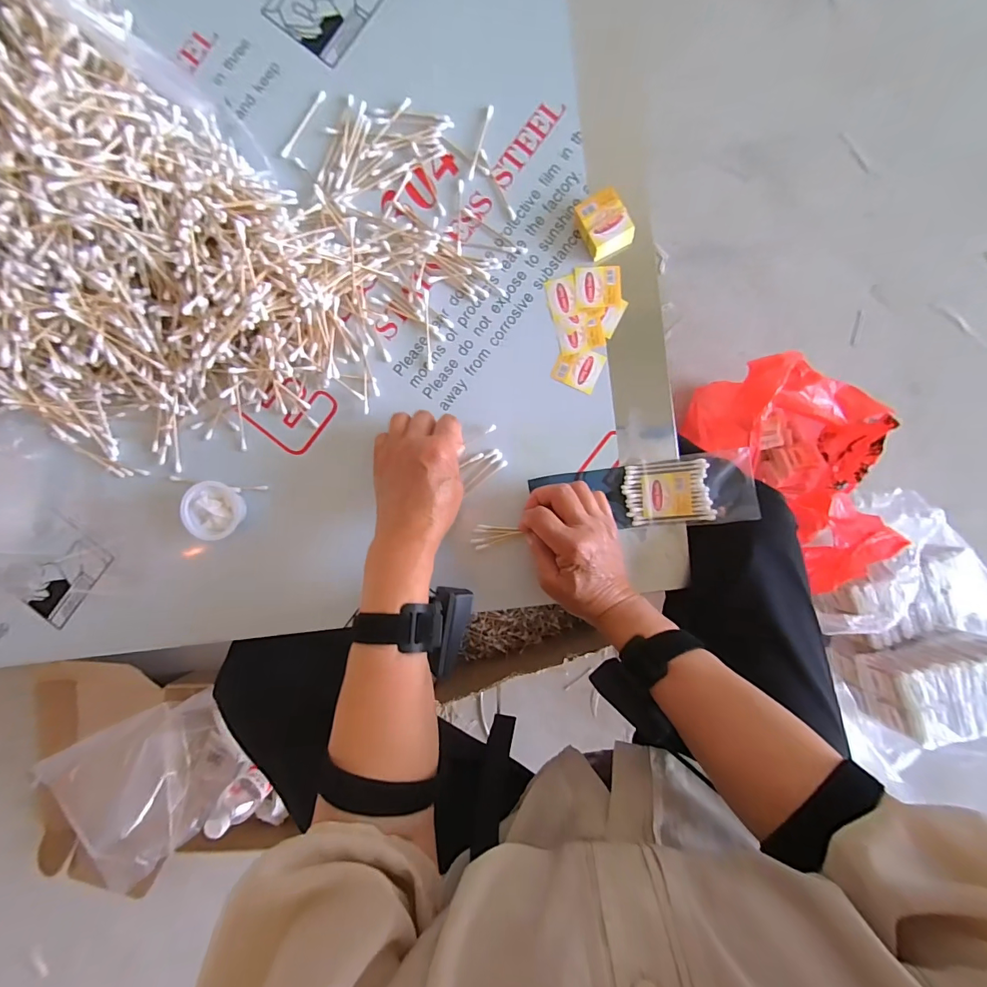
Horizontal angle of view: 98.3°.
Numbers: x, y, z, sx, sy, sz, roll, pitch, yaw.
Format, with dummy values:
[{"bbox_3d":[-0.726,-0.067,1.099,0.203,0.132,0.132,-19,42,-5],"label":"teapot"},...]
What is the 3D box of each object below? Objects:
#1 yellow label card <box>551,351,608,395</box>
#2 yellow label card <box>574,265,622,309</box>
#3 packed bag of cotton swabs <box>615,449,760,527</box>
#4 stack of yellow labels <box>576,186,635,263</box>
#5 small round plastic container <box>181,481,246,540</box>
[{"bbox_3d":[0.083,-0.123,0.415,0.044,0.004,0.039,24,91,0],"label":"yellow label card"},{"bbox_3d":[0.102,-0.200,0.412,0.044,0.004,0.040,-3,91,0],"label":"yellow label card"},{"bbox_3d":[0.180,-0.003,0.404,0.119,0.015,0.064,-6,87,12],"label":"packed bag of cotton swabs"},{"bbox_3d":[0.102,-0.252,0.402,0.043,0.022,0.050,-27,91,1],"label":"stack of yellow labels"},{"bbox_3d":[-0.267,0.016,0.412,0.050,0.027,0.052,0,91,0],"label":"small round plastic container"}]

